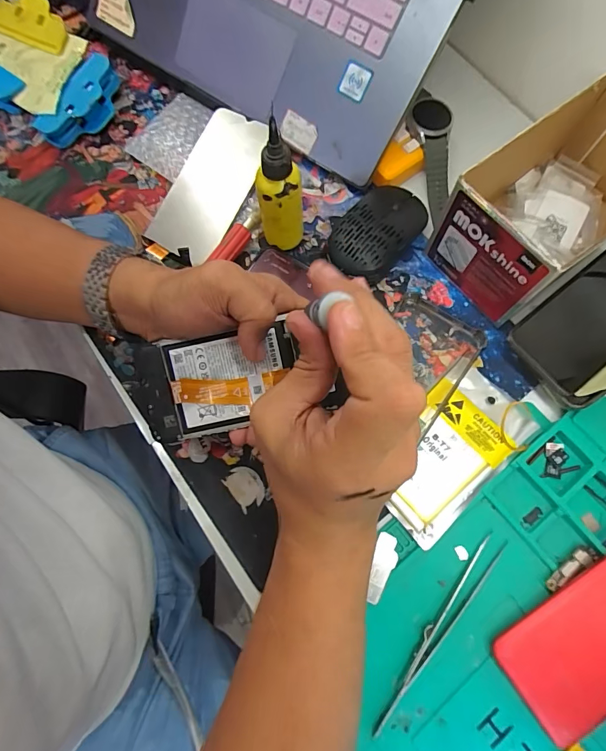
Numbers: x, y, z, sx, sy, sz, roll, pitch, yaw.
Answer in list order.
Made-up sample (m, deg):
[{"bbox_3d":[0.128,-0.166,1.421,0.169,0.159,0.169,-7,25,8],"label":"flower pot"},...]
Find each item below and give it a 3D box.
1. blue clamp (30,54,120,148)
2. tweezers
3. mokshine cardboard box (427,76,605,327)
[{"bbox_3d":[-0.224,-0.276,0.413,0.055,0.030,0.098,39,79,11],"label":"blue clamp"},{"bbox_3d":[0.098,0.180,0.285,0.018,0.014,0.153,39,80,10],"label":"tweezers"},{"bbox_3d":[0.209,-0.147,0.323,0.188,0.076,0.094,-35,78,-7],"label":"mokshine cardboard box"}]

